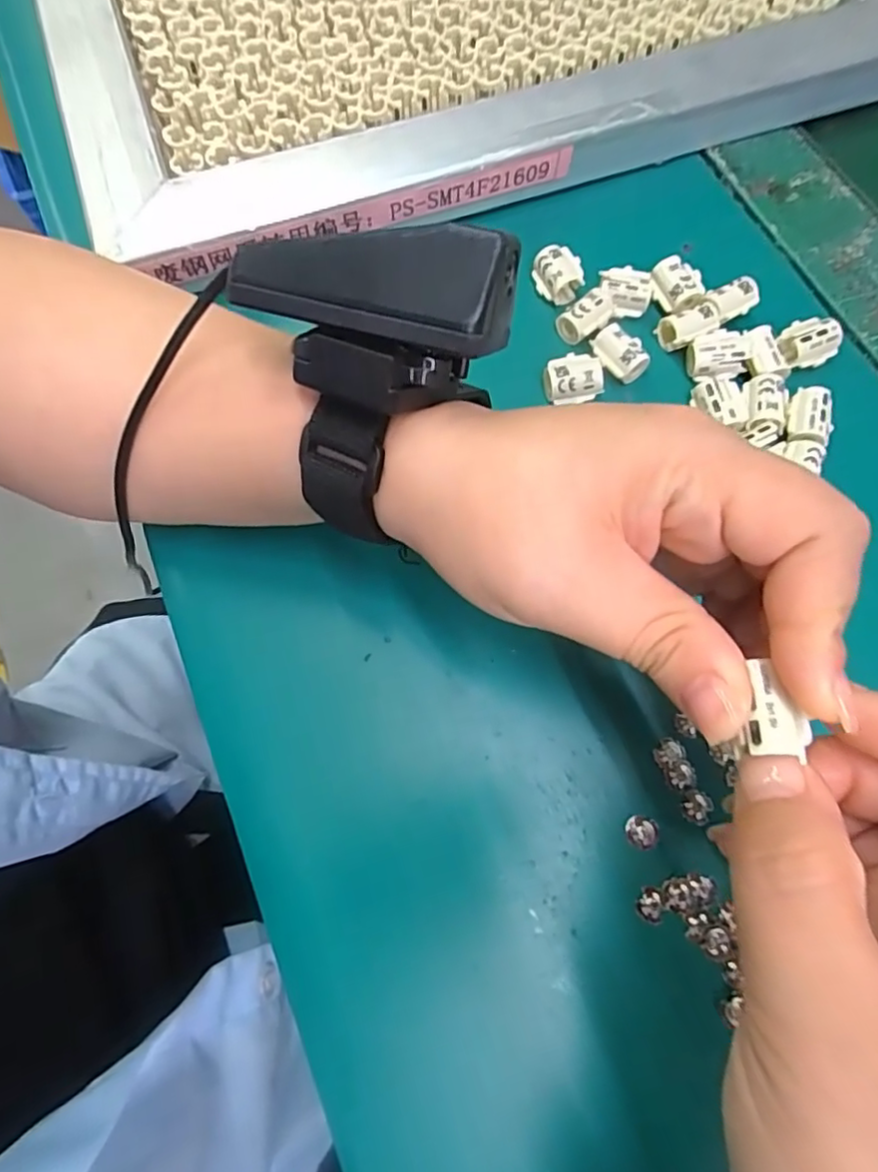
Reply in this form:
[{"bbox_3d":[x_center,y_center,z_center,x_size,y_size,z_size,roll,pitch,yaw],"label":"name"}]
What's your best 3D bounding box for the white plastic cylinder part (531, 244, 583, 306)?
[{"bbox_3d":[0.053,-0.136,0.275,0.016,0.012,0.024,-34,74,-10],"label":"white plastic cylinder part"}]

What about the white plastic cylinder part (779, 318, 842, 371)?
[{"bbox_3d":[0.152,-0.100,0.258,0.025,0.009,0.019,-15,71,-4],"label":"white plastic cylinder part"}]

